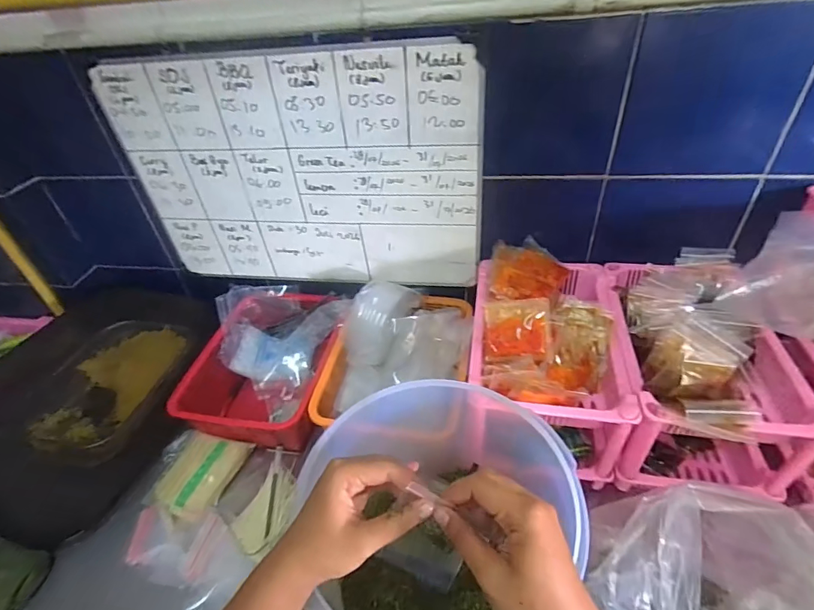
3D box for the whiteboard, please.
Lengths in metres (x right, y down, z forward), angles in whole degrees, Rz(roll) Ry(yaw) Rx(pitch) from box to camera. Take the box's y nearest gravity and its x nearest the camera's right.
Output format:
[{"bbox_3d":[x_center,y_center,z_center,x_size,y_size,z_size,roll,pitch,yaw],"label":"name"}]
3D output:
[{"bbox_3d":[-0.174,-0.198,0.709,0.566,0.373,0.021,3,41,10],"label":"whiteboard"}]

